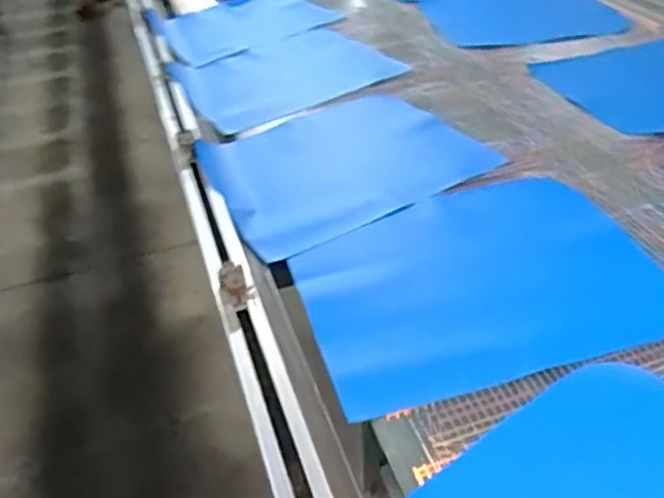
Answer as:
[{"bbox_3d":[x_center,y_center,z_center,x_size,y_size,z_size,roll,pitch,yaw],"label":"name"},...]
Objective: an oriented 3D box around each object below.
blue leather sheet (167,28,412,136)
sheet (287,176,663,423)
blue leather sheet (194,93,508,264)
[{"bbox_3d":[-0.102,-0.368,1.337,0.431,0.054,0.326,-24,44,-22],"label":"blue leather sheet"},{"bbox_3d":[0.191,0.043,0.843,0.456,0.031,0.346,-13,42,-11],"label":"sheet"},{"bbox_3d":[0.013,-0.157,1.041,0.439,0.032,0.313,-24,44,-22],"label":"blue leather sheet"}]

